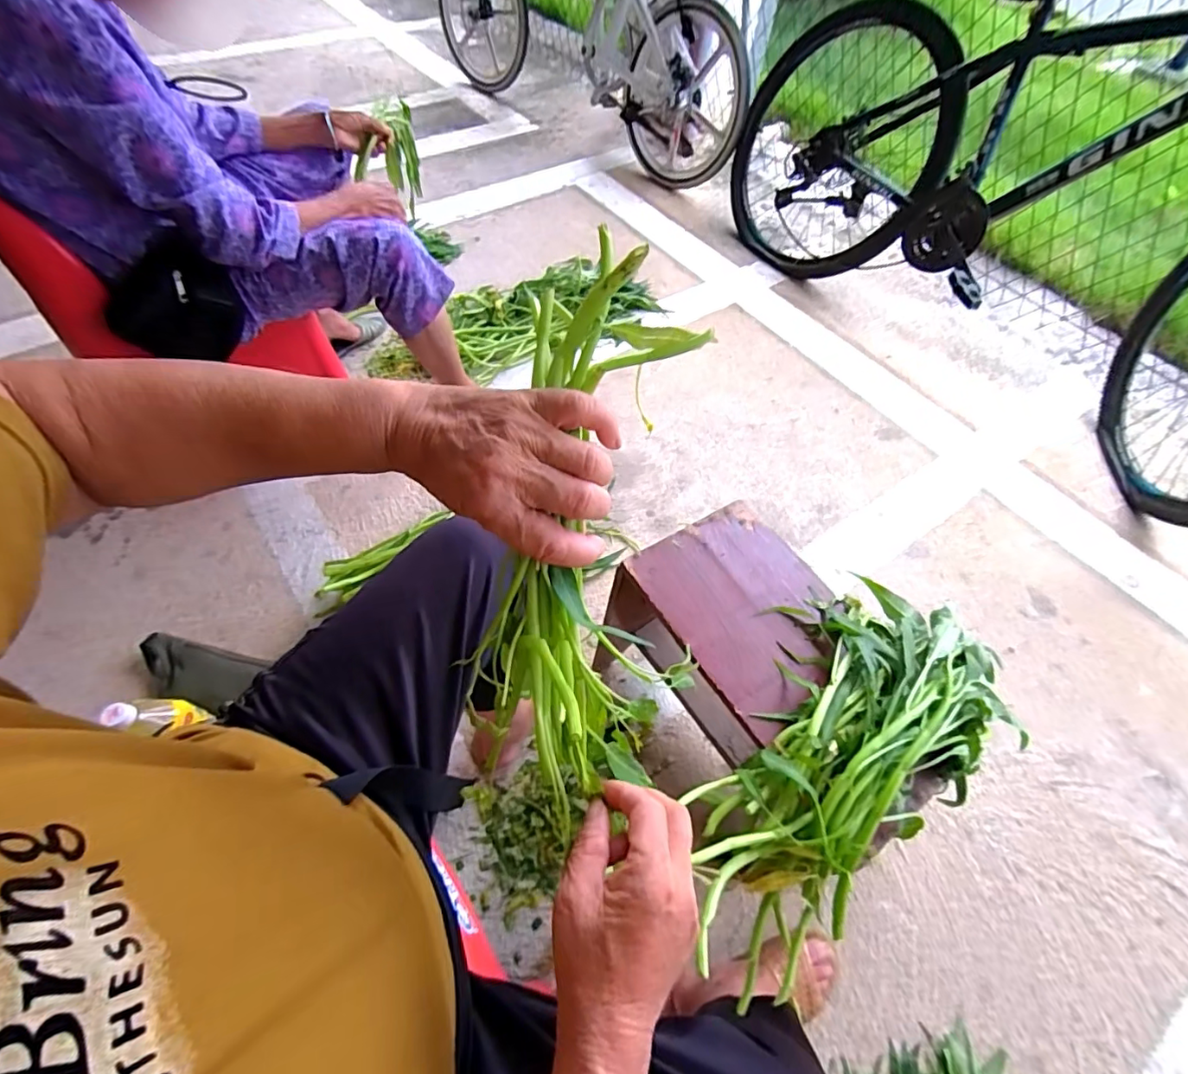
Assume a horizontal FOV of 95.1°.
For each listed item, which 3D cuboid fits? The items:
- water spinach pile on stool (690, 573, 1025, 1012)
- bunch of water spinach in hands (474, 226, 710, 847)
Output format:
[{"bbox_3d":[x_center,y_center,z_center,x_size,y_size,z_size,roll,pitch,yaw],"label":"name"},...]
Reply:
[{"bbox_3d":[0.259,0.201,0.566,0.451,0.090,0.241,-29,63,-19],"label":"water spinach pile on stool"},{"bbox_3d":[-0.001,0.011,0.307,0.118,0.069,0.312,3,96,-1],"label":"bunch of water spinach in hands"}]

